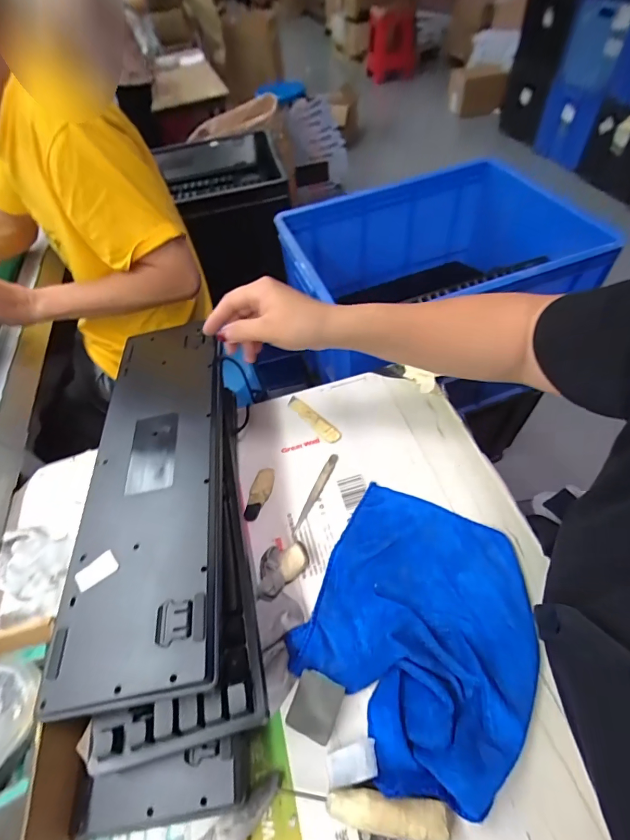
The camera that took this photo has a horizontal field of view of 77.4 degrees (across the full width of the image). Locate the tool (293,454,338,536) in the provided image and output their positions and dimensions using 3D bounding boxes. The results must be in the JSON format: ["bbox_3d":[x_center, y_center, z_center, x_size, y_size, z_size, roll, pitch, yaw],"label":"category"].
[{"bbox_3d":[0.001,0.087,0.482,0.012,0.008,0.111,20,58,21],"label":"tool"}]

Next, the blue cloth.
[{"bbox_3d":[0.101,0.187,0.377,0.200,0.024,0.237,21,58,21],"label":"blue cloth"}]

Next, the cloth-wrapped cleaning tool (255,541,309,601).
[{"bbox_3d":[-0.039,0.156,0.418,0.066,0.030,0.040,-39,58,-21],"label":"cloth-wrapped cleaning tool"}]

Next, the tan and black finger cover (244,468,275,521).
[{"bbox_3d":[-0.068,0.091,0.485,0.024,0.015,0.067,7,54,12],"label":"tan and black finger cover"}]

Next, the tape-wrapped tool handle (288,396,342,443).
[{"bbox_3d":[-0.004,-0.002,0.551,0.023,0.008,0.099,-38,58,-20],"label":"tape-wrapped tool handle"}]

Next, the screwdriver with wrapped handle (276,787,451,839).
[{"bbox_3d":[0.036,0.299,0.301,0.125,0.022,0.024,1,53,8],"label":"screwdriver with wrapped handle"}]

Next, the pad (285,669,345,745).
[{"bbox_3d":[0.000,0.249,0.342,0.040,0.011,0.045,16,56,18],"label":"pad"}]

